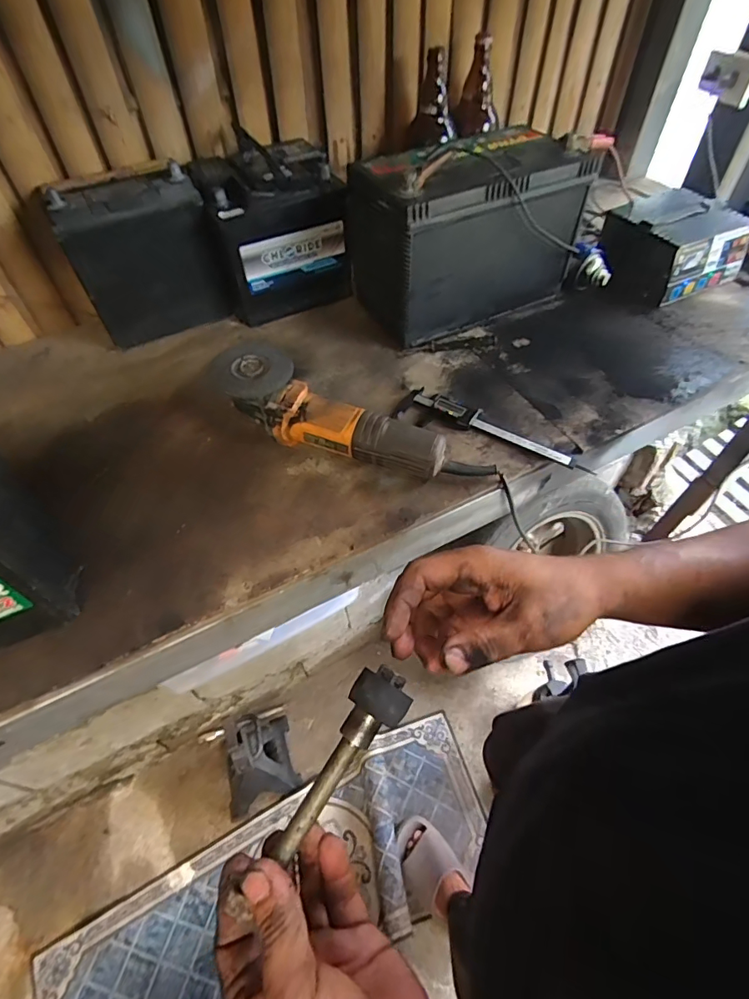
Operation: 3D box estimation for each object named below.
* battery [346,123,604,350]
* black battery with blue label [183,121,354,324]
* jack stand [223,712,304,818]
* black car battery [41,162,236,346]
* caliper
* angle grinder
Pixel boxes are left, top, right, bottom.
[{"bbox_3d":[0.138,-0.395,0.718,0.308,0.213,0.174,-20,54,-13],"label":"battery"},{"bbox_3d":[-0.160,-0.424,0.766,0.200,0.188,0.172,-23,55,-15],"label":"black battery with blue label"},{"bbox_3d":[-0.304,0.628,1.203,0.176,0.243,0.217,-17,54,-11],"label":"jack stand"},{"bbox_3d":[-0.331,-0.359,0.719,0.190,0.198,0.118,-20,54,-13],"label":"black car battery"},{"bbox_3d":[0.149,-0.096,0.623,0.259,0.015,0.057,23,57,18],"label":"caliper"},{"bbox_3d":[-0.055,-0.098,0.581,0.294,0.072,0.092,25,56,4],"label":"angle grinder"}]

